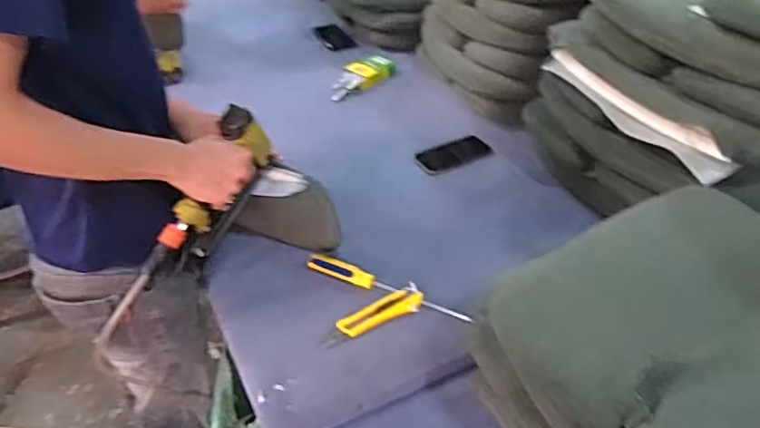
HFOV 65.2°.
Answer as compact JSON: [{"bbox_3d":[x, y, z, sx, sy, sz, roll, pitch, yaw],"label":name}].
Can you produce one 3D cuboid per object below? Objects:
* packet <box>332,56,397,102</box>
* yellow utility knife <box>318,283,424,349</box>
[{"bbox_3d":[-0.043,-0.352,1.516,0.080,0.047,0.216,26,47,29],"label":"packet"},{"bbox_3d":[-0.012,0.159,0.920,0.173,0.020,0.042,-22,44,-23],"label":"yellow utility knife"}]

